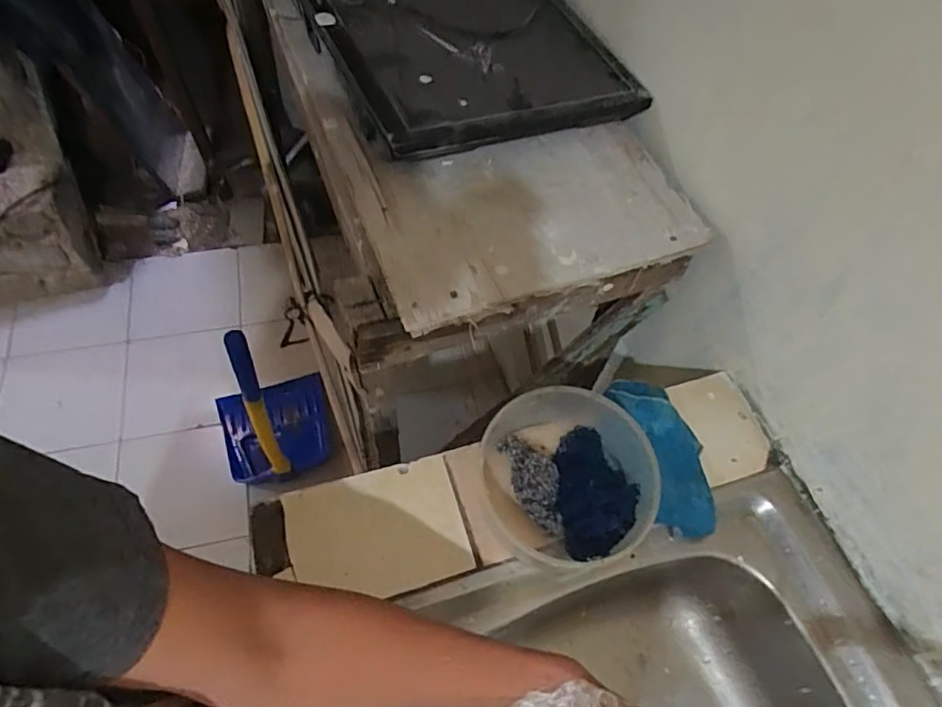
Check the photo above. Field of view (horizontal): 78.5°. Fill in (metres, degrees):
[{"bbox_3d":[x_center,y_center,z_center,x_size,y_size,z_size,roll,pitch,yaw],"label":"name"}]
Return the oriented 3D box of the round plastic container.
[{"bbox_3d":[0.100,0.121,0.573,0.164,0.083,0.152,2,59,-3],"label":"round plastic container"}]

